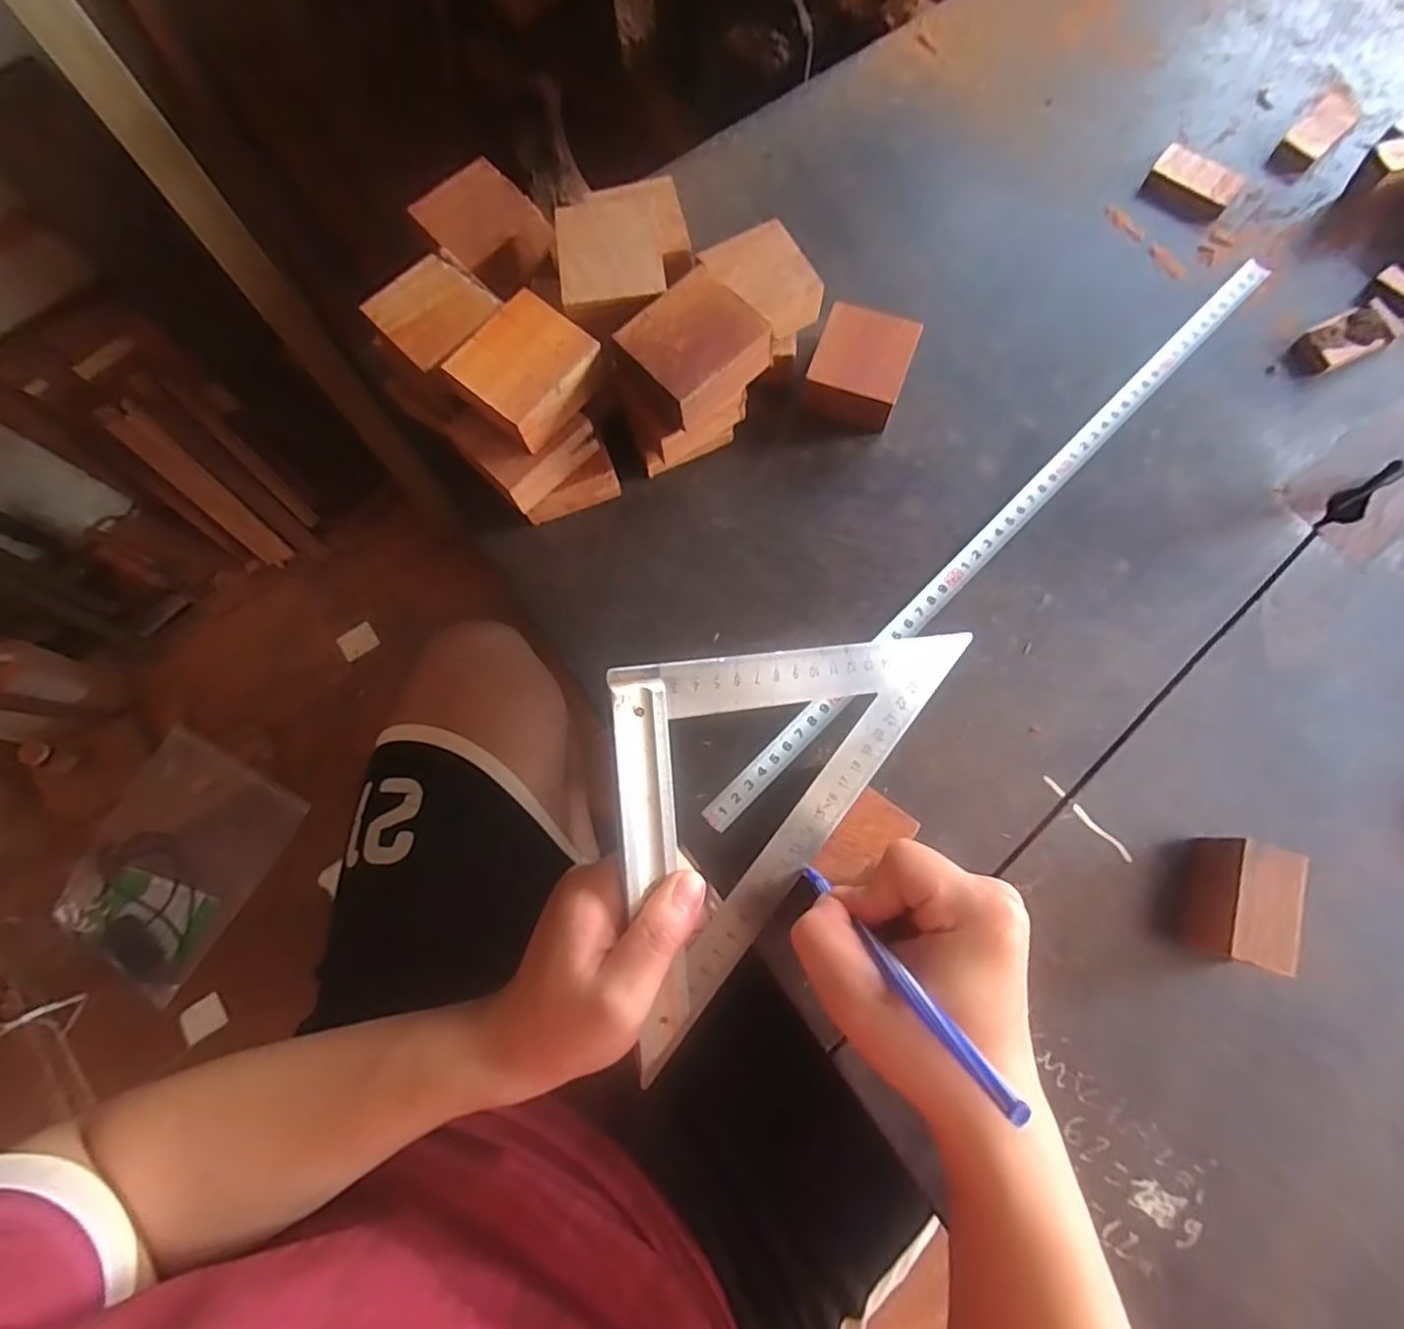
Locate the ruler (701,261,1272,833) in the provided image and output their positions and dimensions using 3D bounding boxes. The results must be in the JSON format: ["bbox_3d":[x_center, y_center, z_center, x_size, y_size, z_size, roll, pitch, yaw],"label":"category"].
[{"bbox_3d":[0.178,-0.084,0.383,0.485,0.004,0.017,-44,82,-8],"label":"ruler"}]

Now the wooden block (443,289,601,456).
[{"bbox_3d":[-0.092,-0.154,0.338,0.055,0.026,0.061,38,82,10],"label":"wooden block"}]

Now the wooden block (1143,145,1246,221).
[{"bbox_3d":[0.327,-0.321,0.430,0.053,0.012,0.030,39,80,10],"label":"wooden block"}]

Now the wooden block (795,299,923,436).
[{"bbox_3d":[0.096,-0.180,0.395,0.054,0.029,0.064,20,78,6],"label":"wooden block"}]

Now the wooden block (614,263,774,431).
[{"bbox_3d":[-0.004,-0.165,0.337,0.062,0.025,0.054,-42,79,-6],"label":"wooden block"}]

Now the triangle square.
[{"bbox_3d":[0.050,0.082,0.314,0.179,0.009,0.175,-6,96,-21],"label":"triangle square"}]

